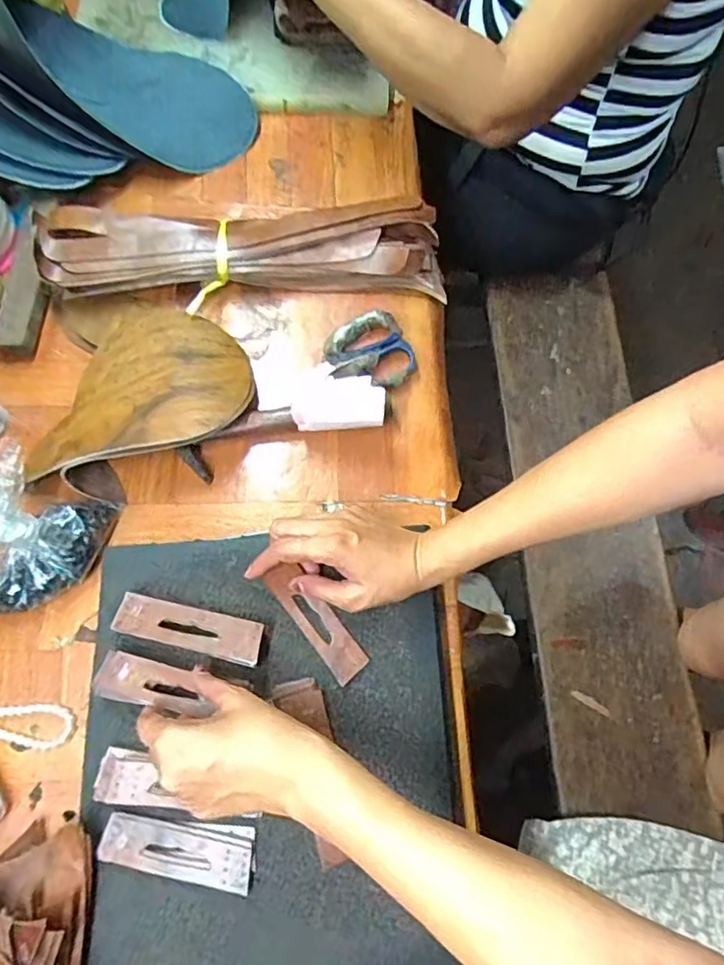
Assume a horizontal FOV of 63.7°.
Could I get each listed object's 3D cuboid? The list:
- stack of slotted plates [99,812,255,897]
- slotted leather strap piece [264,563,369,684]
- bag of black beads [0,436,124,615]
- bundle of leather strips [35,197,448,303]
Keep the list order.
[{"bbox_3d":[-0.139,0.277,0.441,0.114,0.004,0.040,9,72,0],"label":"stack of slotted plates"},{"bbox_3d":[-0.039,0.116,0.492,0.033,0.011,0.108,-40,83,-11],"label":"slotted leather strap piece"},{"bbox_3d":[-0.292,0.052,0.509,0.106,0.065,0.136,22,74,7],"label":"bag of black beads"},{"bbox_3d":[-0.123,-0.239,0.601,0.419,0.043,0.094,1,73,1],"label":"bundle of leather strips"}]

